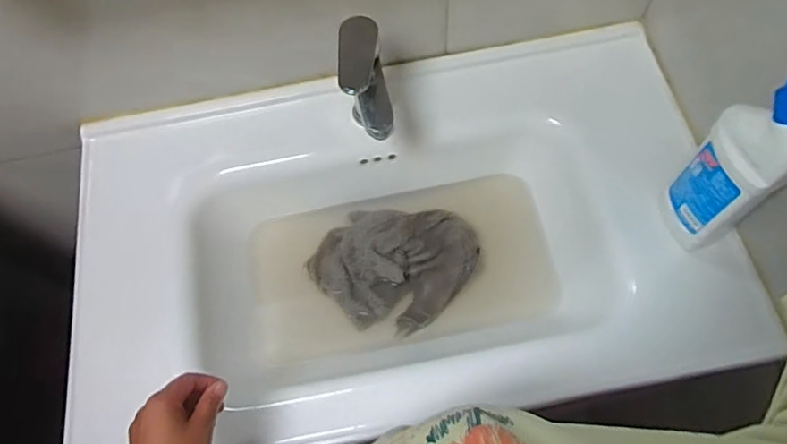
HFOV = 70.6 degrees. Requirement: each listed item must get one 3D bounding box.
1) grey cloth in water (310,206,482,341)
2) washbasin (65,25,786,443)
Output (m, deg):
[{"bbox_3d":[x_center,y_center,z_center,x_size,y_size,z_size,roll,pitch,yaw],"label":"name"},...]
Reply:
[{"bbox_3d":[0.003,0.047,0.736,0.179,0.031,0.192,39,73,19],"label":"grey cloth in water"},{"bbox_3d":[0.003,0.020,0.699,0.678,0.147,0.441,-14,65,-3],"label":"washbasin"}]

